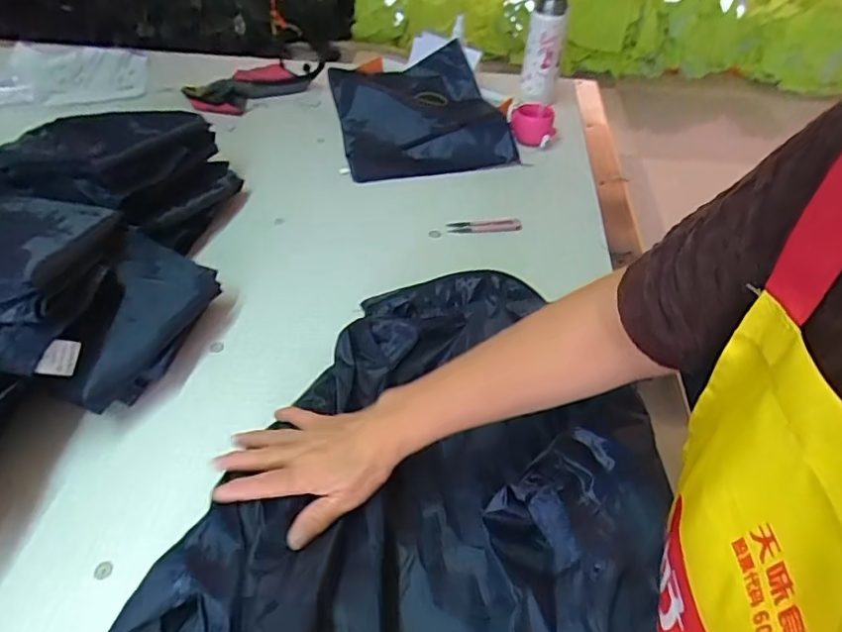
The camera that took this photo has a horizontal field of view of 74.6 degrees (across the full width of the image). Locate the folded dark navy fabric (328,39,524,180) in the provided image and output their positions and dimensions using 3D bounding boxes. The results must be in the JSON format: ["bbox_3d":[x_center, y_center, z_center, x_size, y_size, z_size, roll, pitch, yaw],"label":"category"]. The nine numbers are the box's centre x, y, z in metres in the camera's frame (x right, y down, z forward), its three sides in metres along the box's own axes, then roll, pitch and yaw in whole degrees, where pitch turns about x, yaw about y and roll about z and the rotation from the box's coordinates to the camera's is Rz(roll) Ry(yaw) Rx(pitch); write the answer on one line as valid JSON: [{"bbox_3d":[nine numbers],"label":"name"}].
[{"bbox_3d":[-0.007,-0.387,1.020,0.289,0.058,0.350,-7,45,-9],"label":"folded dark navy fabric"}]

